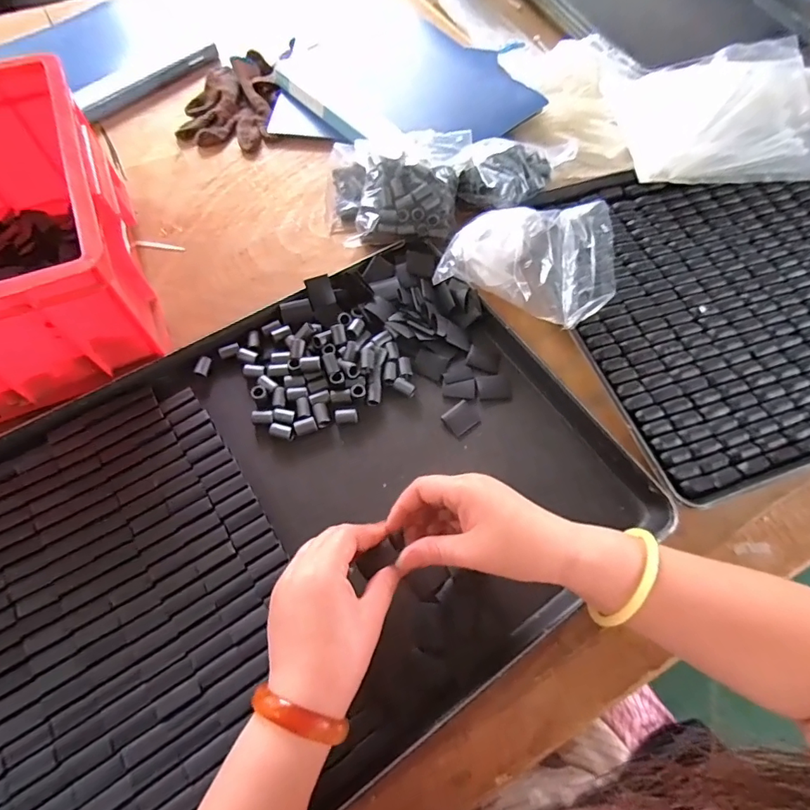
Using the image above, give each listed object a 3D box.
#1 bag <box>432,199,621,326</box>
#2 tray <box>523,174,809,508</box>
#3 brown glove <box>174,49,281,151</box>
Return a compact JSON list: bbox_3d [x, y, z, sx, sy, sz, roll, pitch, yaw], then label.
[{"bbox_3d":[0.133,-0.153,0.488,0.171,0.071,0.107,24,65,10],"label":"bag"},{"bbox_3d":[0.460,-0.158,0.530,0.619,0.029,0.389,-16,65,-10],"label":"tray"},{"bbox_3d":[-0.243,-0.432,0.663,0.117,0.032,0.182,4,63,0],"label":"brown glove"}]

